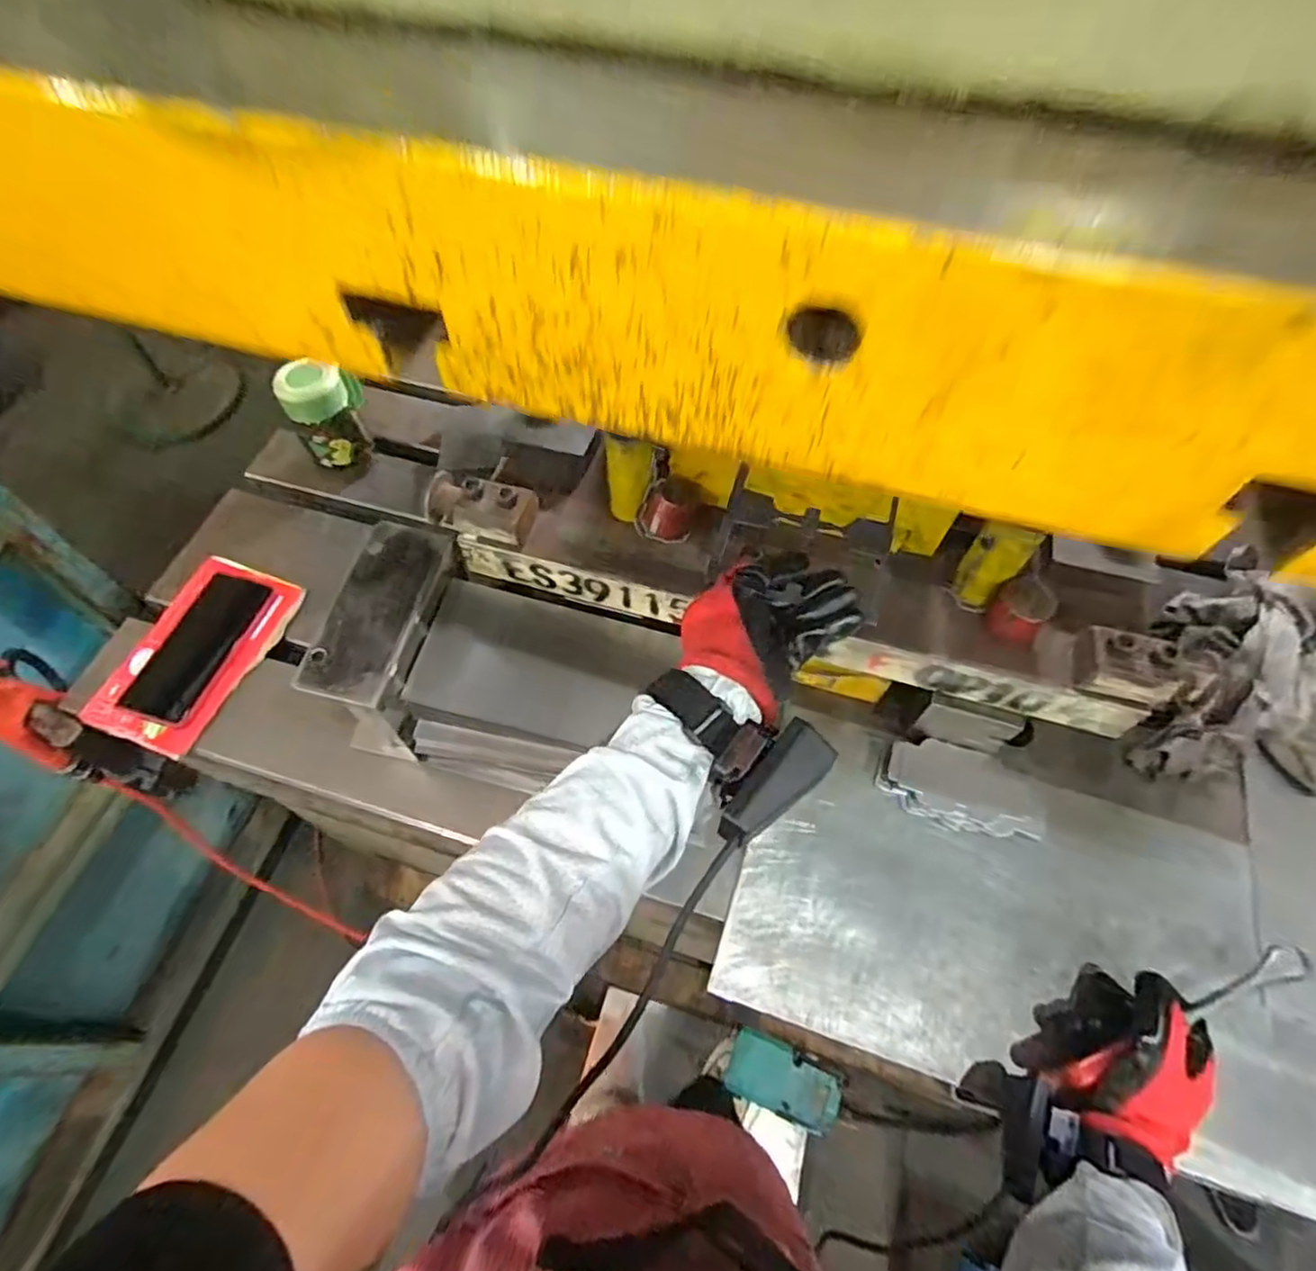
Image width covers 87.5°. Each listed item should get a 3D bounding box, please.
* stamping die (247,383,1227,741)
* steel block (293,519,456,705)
[{"bbox_3d":[0.110,-0.069,0.563,0.596,0.167,0.166,15,60,9],"label":"stamping die"},{"bbox_3d":[-0.228,-0.023,0.567,0.074,0.032,0.170,11,60,6],"label":"steel block"}]

